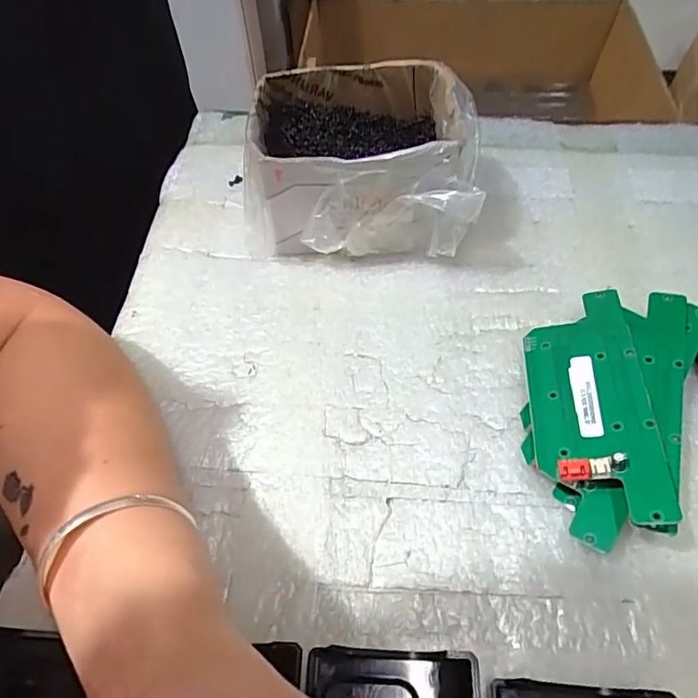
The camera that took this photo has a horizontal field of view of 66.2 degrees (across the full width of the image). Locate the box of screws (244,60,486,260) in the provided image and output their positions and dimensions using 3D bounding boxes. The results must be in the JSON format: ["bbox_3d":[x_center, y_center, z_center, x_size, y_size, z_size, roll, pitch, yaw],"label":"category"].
[{"bbox_3d":[0.010,-0.122,0.351,0.140,0.078,0.110,4,56,4],"label":"box of screws"}]

